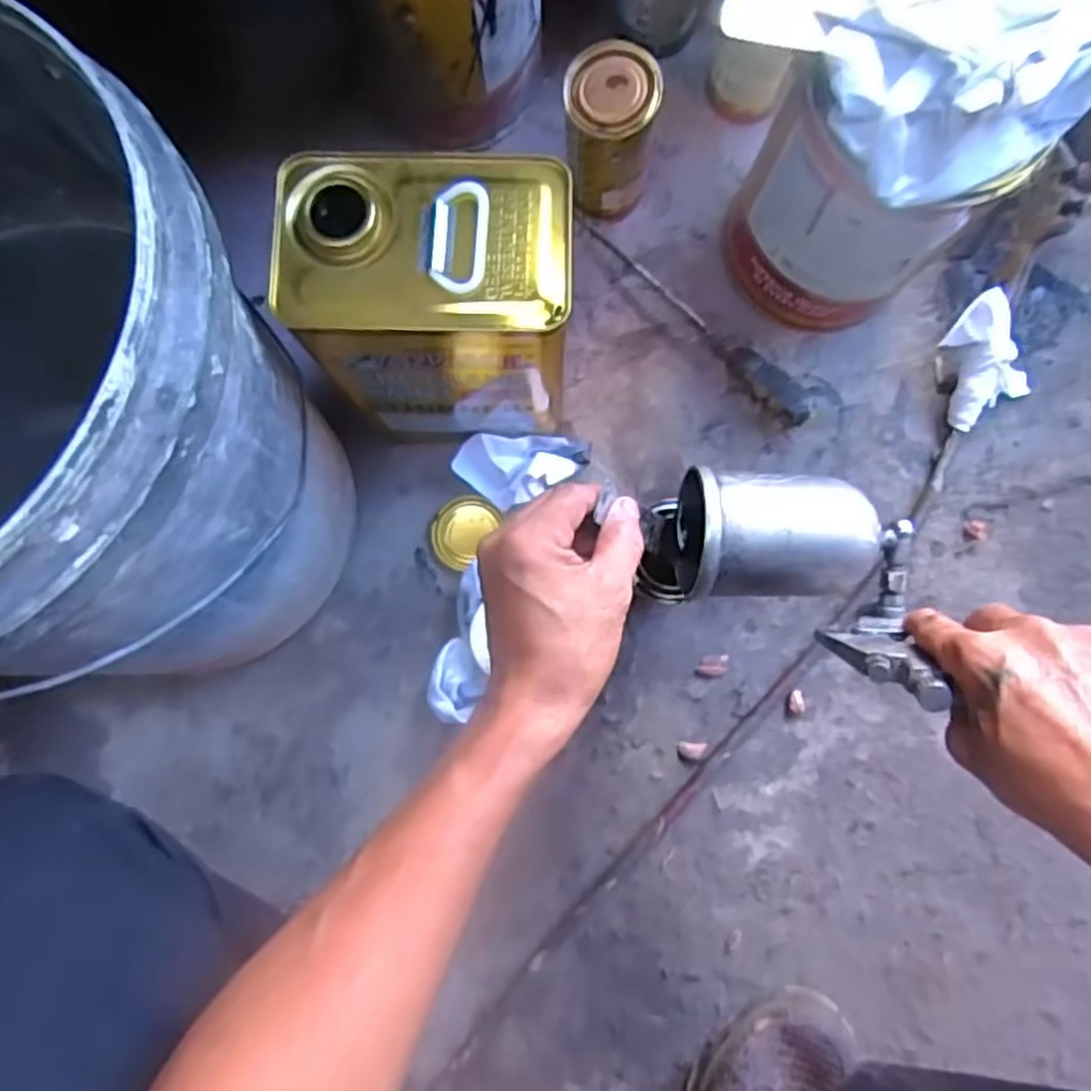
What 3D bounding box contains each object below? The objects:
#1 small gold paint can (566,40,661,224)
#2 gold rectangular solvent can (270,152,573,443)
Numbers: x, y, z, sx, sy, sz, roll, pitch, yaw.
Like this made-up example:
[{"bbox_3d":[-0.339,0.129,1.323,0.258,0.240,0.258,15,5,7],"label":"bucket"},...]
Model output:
[{"bbox_3d":[0.052,-0.331,0.610,0.073,0.135,0.075,0,85,0],"label":"small gold paint can"},{"bbox_3d":[-0.068,-0.154,0.536,0.175,0.248,0.125,0,85,0],"label":"gold rectangular solvent can"}]

